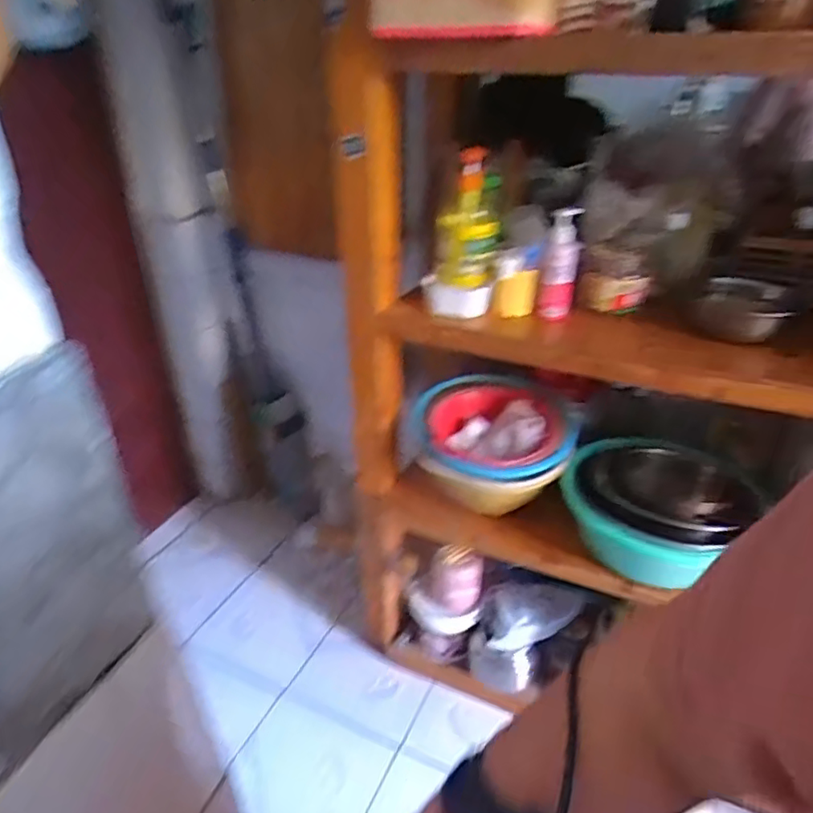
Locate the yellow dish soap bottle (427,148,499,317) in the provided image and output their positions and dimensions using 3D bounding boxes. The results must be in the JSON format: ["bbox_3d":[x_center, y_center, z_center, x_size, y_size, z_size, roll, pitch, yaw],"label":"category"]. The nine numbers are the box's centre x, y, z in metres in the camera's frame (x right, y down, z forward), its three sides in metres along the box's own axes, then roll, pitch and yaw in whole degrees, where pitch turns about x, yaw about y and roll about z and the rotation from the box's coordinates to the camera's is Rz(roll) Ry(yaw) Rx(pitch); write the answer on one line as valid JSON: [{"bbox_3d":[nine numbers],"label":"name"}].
[{"bbox_3d":[0.091,-0.274,0.971,0.103,0.255,0.090,0,31,-1],"label":"yellow dish soap bottle"}]

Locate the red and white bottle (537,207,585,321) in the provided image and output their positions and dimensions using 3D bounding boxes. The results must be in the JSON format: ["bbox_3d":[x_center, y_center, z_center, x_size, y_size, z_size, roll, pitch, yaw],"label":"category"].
[{"bbox_3d":[0.241,-0.219,0.951,0.052,0.165,0.041,8,32,14],"label":"red and white bottle"}]

